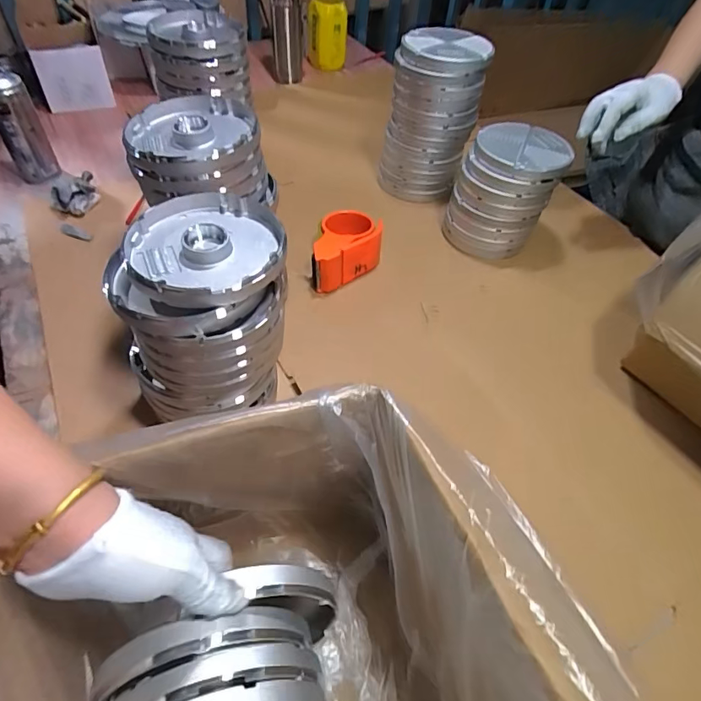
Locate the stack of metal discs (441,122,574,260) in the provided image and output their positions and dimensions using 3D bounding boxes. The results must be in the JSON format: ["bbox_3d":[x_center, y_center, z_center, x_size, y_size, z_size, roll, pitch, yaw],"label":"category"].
[{"bbox_3d":[0.233,-0.242,0.722,0.142,0.154,0.126,25,53,16],"label":"stack of metal discs"}]

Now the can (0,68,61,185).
[{"bbox_3d":[-0.538,-0.367,0.761,0.062,0.172,0.062,2,50,-2],"label":"can"}]

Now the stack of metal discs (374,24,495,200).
[{"bbox_3d":[0.131,-0.386,0.787,0.144,0.230,0.126,13,50,7],"label":"stack of metal discs"}]

